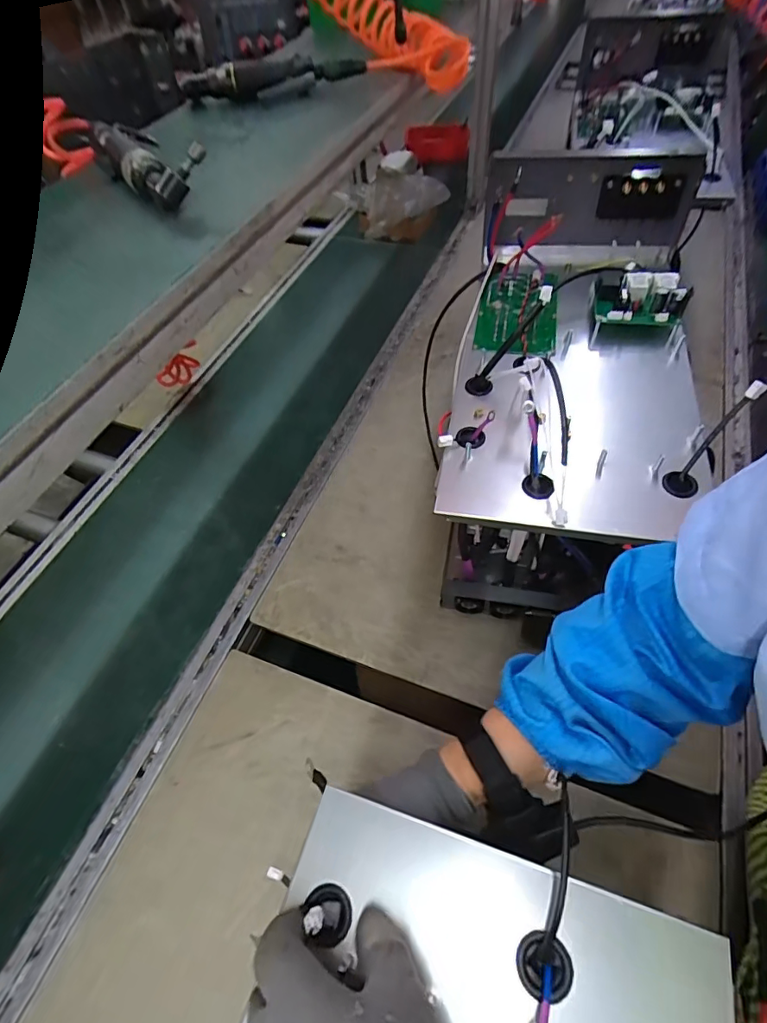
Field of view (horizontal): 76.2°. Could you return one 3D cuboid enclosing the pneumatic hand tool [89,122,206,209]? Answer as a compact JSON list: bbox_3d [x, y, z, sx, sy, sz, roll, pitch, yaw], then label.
[{"bbox_3d":[-0.288,-0.406,0.574,0.067,0.063,0.256,-36,61,-20],"label":"pneumatic hand tool"}]

